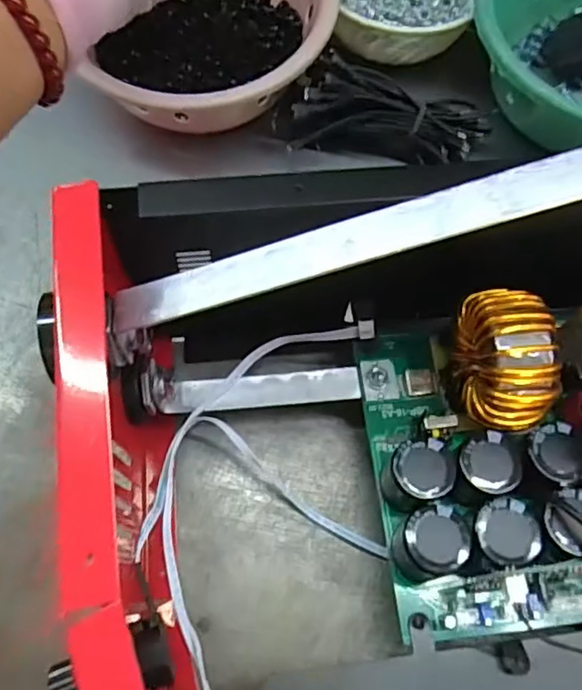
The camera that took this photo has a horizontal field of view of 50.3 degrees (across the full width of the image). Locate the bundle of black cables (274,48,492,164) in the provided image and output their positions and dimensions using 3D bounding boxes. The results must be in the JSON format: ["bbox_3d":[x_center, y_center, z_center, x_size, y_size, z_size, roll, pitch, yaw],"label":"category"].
[{"bbox_3d":[0.061,-0.150,0.398,0.137,0.039,0.046,4,67,-2],"label":"bundle of black cables"}]

